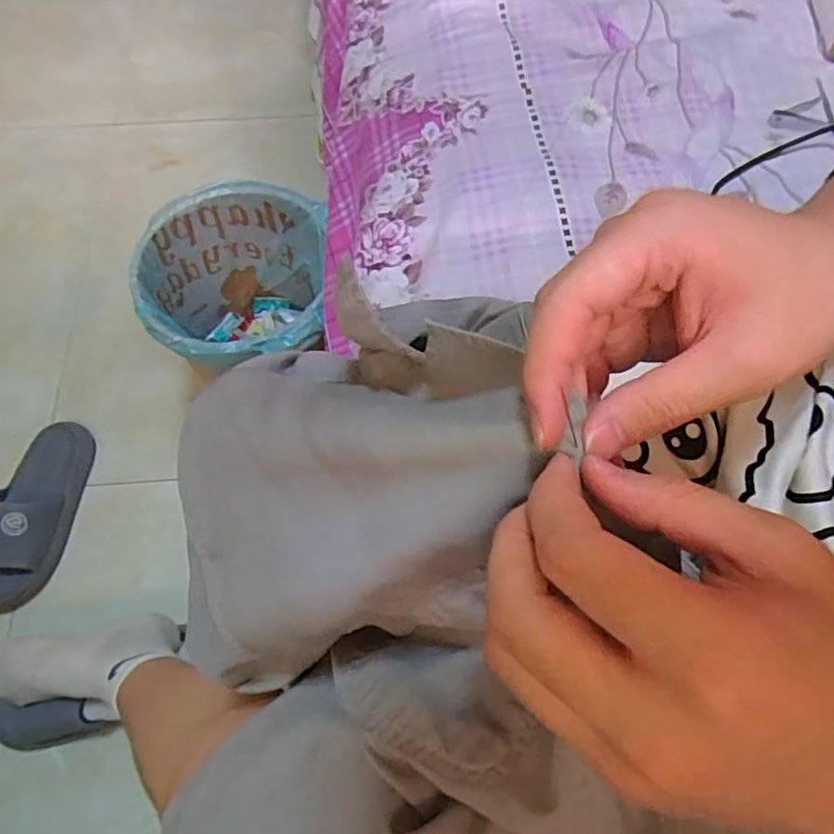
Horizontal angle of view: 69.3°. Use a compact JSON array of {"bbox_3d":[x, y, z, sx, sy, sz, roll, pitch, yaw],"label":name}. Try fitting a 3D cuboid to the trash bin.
[{"bbox_3d":[-0.232,-0.145,0.842,0.225,0.228,0.253,-2,64,-1],"label":"trash bin"}]

